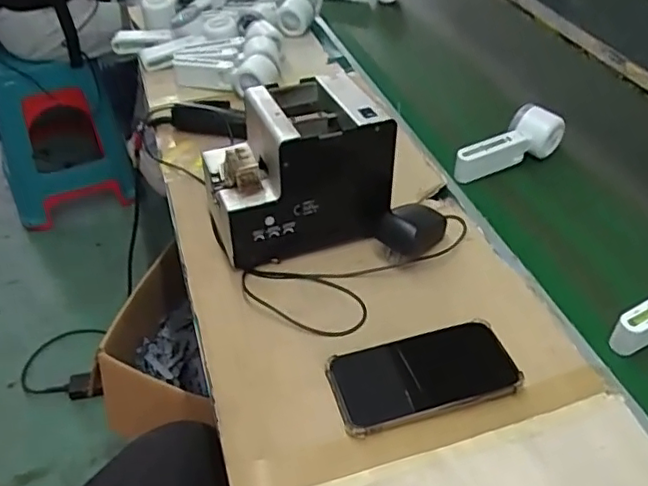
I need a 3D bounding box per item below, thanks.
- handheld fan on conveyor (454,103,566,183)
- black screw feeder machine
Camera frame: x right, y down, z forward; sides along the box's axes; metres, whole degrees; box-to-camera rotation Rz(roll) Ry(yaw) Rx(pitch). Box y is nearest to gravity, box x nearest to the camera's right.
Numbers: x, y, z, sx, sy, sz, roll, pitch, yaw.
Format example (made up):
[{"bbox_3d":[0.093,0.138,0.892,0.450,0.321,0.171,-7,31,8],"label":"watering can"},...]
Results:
[{"bbox_3d":[0.234,-0.129,0.792,0.166,0.059,0.056,-26,48,-12],"label":"handheld fan on conveyor"},{"bbox_3d":[-0.031,-0.081,0.652,0.177,0.136,0.144,-11,42,-11],"label":"black screw feeder machine"}]

